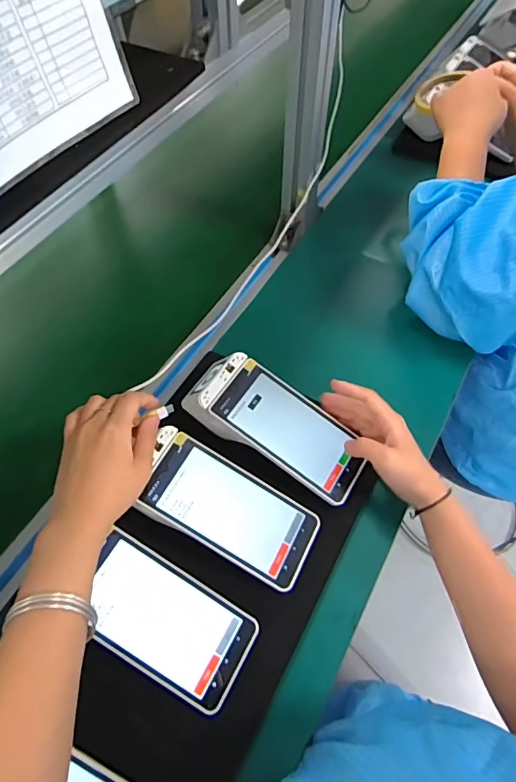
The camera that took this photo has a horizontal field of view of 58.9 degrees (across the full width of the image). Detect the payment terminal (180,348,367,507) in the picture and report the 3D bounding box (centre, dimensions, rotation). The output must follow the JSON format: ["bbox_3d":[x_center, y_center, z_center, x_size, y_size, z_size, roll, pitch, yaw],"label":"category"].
[{"bbox_3d":[0.020,0.040,0.501,0.195,0.044,0.089,35,64,5],"label":"payment terminal"}]

